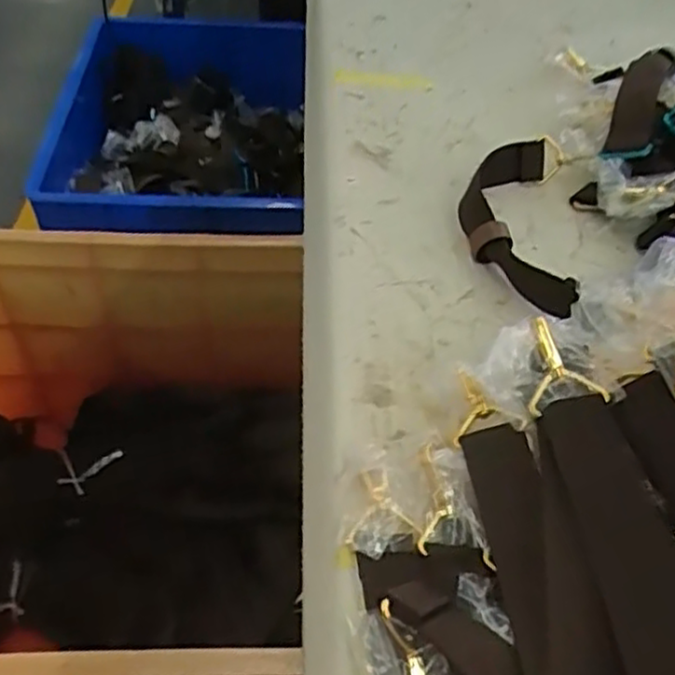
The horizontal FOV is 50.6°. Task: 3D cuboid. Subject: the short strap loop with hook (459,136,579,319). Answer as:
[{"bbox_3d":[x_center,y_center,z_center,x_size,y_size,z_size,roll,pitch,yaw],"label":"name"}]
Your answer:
[{"bbox_3d":[0.146,-0.097,0.578,0.084,0.033,0.200,7,47,3],"label":"short strap loop with hook"}]

